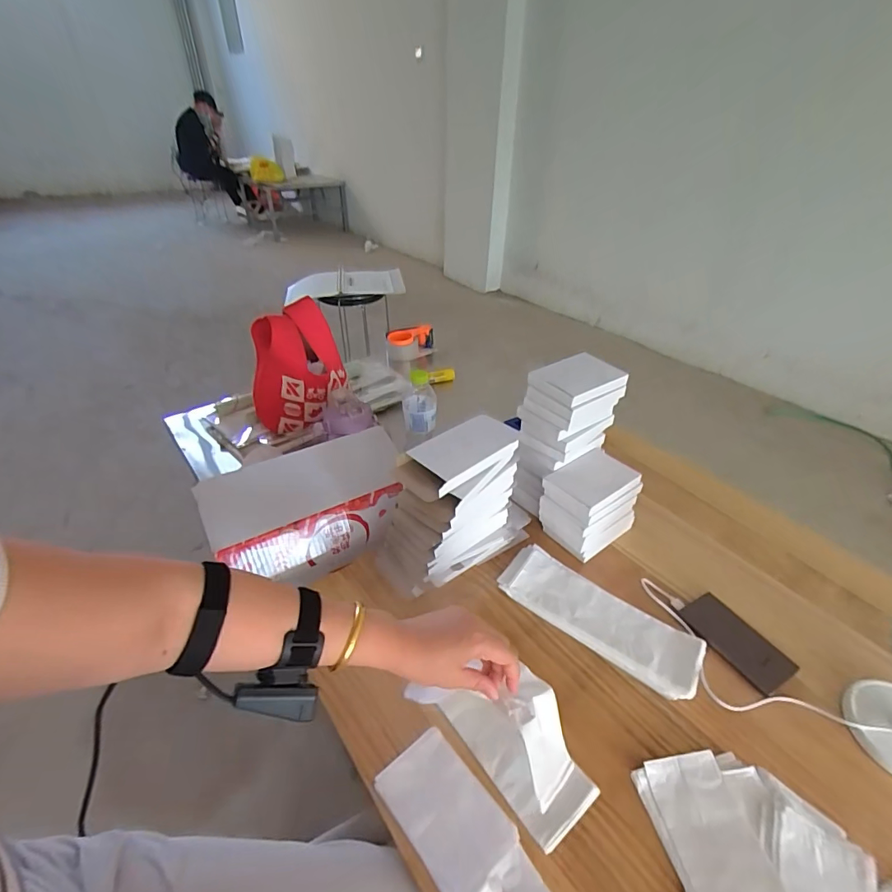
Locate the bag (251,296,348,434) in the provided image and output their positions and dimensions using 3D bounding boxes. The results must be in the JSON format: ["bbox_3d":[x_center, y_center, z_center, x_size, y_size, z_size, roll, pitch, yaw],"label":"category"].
[{"bbox_3d":[-0.329,-0.157,1.007,0.208,0.238,0.167,-4,36,-8],"label":"bag"}]

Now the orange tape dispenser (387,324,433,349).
[{"bbox_3d":[-0.107,-0.336,1.463,0.148,0.057,0.062,-10,38,-16],"label":"orange tape dispenser"}]

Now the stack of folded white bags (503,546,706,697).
[{"bbox_3d":[0.205,0.230,0.641,0.270,0.019,0.099,25,44,29],"label":"stack of folded white bags"}]

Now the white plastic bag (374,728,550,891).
[{"bbox_3d":[0.040,0.391,0.425,0.084,0.011,0.253,-27,47,-32],"label":"white plastic bag"}]

